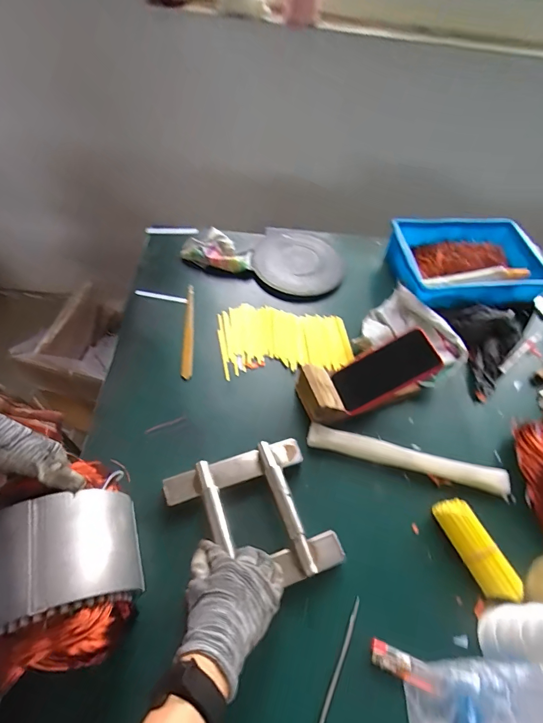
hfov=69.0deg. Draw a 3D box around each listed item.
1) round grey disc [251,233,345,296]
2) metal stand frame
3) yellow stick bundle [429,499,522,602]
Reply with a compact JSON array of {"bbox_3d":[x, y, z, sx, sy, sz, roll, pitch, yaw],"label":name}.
[{"bbox_3d":[0.054,-0.212,0.829,0.182,0.022,0.182,2,55,-5],"label":"round grey disc"},{"bbox_3d":[-0.023,0.204,0.521,0.197,0.046,0.172,-14,55,-14],"label":"metal stand frame"},{"bbox_3d":[0.271,0.249,0.527,0.042,0.029,0.131,-14,57,-15],"label":"yellow stick bundle"}]

